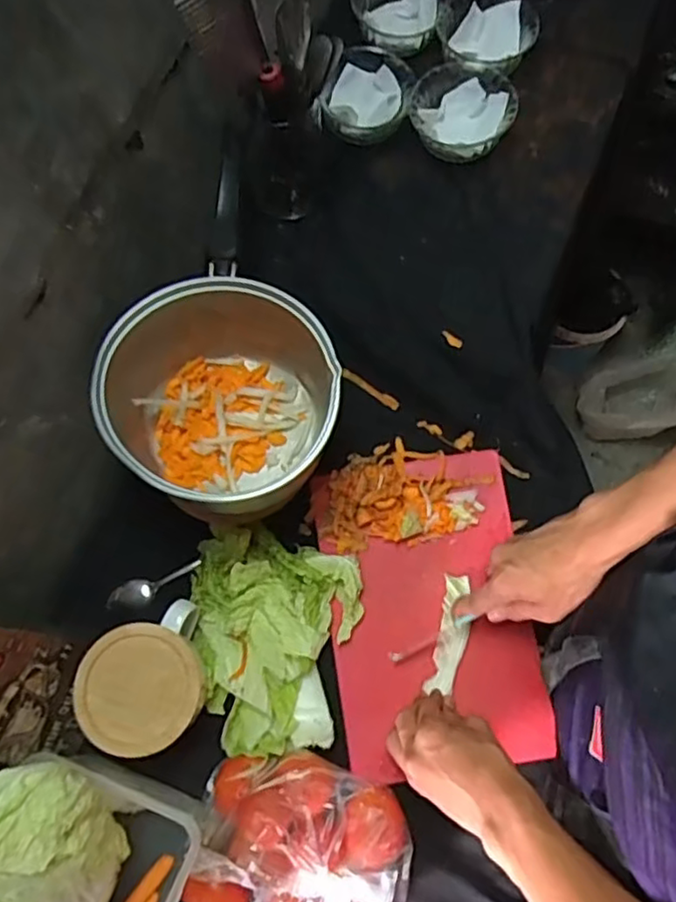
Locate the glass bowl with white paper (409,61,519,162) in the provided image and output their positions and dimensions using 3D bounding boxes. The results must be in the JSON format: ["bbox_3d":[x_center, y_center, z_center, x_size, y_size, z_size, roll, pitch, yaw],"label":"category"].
[{"bbox_3d":[0.131,-0.357,0.689,0.106,0.049,0.100,0,72,1],"label":"glass bowl with white paper"}]

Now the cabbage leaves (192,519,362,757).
[{"bbox_3d":[-0.059,0.165,0.575,0.148,0.043,0.186,3,72,2],"label":"cabbage leaves"}]

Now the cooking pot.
[{"bbox_3d":[-0.078,-0.093,0.580,0.170,0.131,0.306,17,73,7],"label":"cooking pot"}]

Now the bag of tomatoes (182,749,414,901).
[{"bbox_3d":[-0.028,0.314,0.508,0.164,0.074,0.128,13,72,6],"label":"bag of tomatoes"}]

